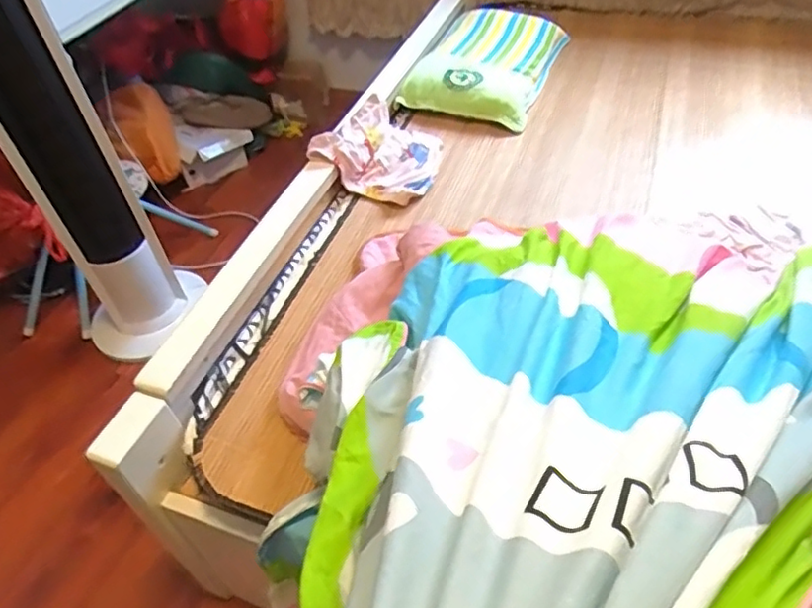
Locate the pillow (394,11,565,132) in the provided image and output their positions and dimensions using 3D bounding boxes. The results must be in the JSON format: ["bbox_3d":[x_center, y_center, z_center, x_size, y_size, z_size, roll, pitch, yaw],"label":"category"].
[{"bbox_3d":[0.190,-0.543,1.357,0.262,0.066,0.444,13,51,18],"label":"pillow"}]

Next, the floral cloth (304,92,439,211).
[{"bbox_3d":[-0.038,-0.293,1.122,0.188,0.084,0.221,14,52,18],"label":"floral cloth"}]

